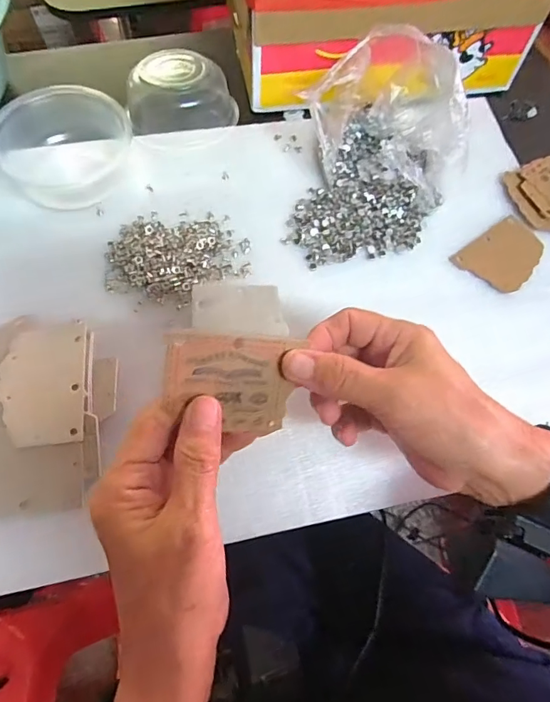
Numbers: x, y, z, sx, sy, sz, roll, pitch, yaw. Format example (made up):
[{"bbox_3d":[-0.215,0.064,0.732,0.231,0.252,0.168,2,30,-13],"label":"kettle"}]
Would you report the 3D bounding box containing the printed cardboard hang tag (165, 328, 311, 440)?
[{"bbox_3d":[-0.024,0.017,0.247,0.070,0.006,0.053,5,95,-23],"label":"printed cardboard hang tag"}]

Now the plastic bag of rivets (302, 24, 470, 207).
[{"bbox_3d":[0.097,-0.194,0.391,0.132,0.091,0.091,18,67,6],"label":"plastic bag of rivets"}]

